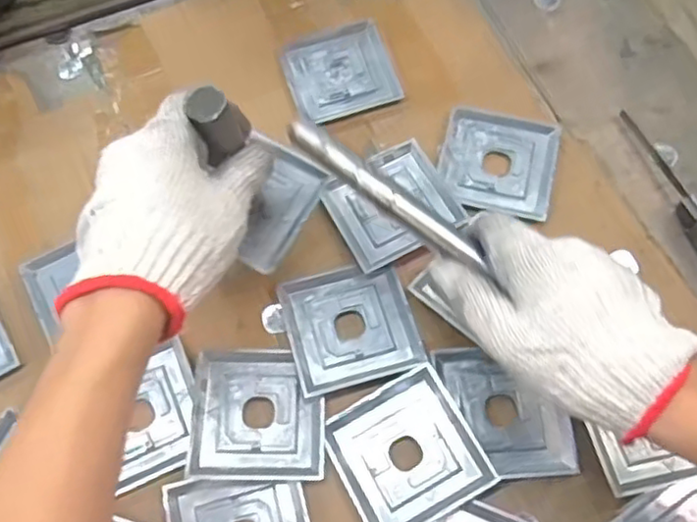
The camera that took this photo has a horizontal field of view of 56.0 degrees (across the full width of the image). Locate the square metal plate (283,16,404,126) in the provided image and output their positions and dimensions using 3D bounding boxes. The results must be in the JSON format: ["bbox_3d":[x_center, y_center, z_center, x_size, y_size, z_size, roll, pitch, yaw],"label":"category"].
[{"bbox_3d":[-0.007,-0.166,0.575,0.089,0.004,0.086,-18,68,-5],"label":"square metal plate"}]

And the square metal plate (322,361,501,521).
[{"bbox_3d":[0.039,0.129,0.441,0.090,0.012,0.090,-28,69,-9],"label":"square metal plate"}]

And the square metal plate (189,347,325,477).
[{"bbox_3d":[-0.063,0.106,0.459,0.090,0.015,0.089,-1,68,2],"label":"square metal plate"}]

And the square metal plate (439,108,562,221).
[{"bbox_3d":[0.122,-0.081,0.534,0.089,0.007,0.092,10,69,7],"label":"square metal plate"}]

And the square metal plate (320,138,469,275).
[{"bbox_3d":[0.033,-0.046,0.514,0.089,0.012,0.090,-27,69,-8],"label":"square metal plate"}]

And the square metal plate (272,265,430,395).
[{"bbox_3d":[0.001,0.046,0.484,0.091,0.006,0.089,-16,68,-4],"label":"square metal plate"}]

